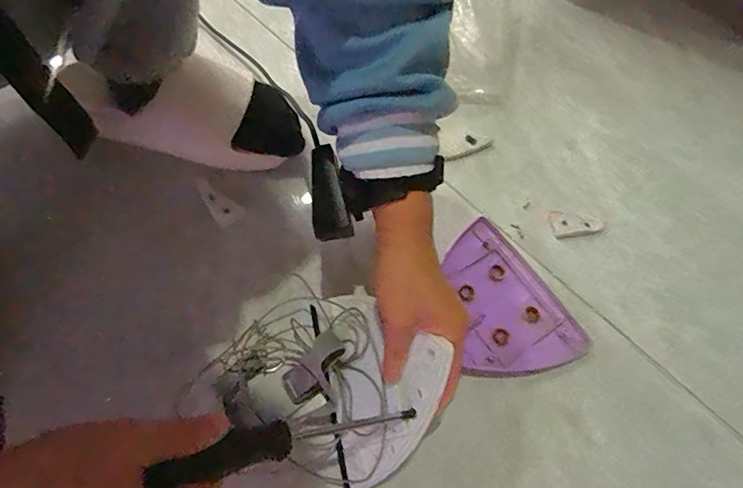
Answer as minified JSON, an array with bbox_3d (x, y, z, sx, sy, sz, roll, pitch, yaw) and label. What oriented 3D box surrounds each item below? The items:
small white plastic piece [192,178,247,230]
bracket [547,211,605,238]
[{"bbox_3d":[-0.164,-0.045,0.493,0.064,0.011,0.027,41,68,15],"label":"small white plastic piece"},{"bbox_3d":[0.220,-0.023,0.504,0.056,0.008,0.030,-5,65,-6],"label":"bracket"}]

